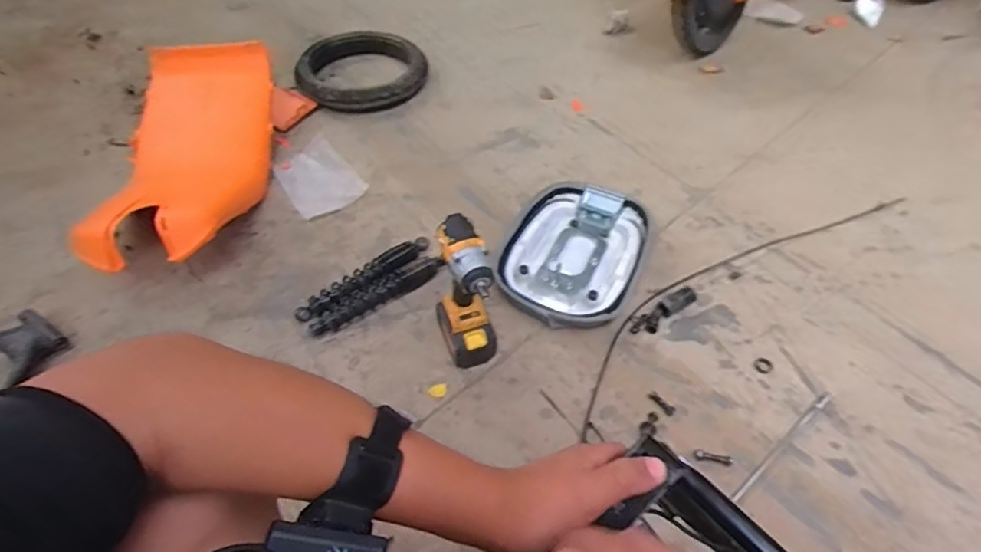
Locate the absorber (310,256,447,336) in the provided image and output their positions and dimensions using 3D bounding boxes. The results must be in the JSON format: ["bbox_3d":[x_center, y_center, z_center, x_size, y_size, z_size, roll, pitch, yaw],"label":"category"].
[{"bbox_3d":[-0.210,0.036,1.020,0.277,0.048,0.041,-32,57,-23],"label":"absorber"}]

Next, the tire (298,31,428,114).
[{"bbox_3d":[-0.351,-0.573,1.500,0.349,0.086,0.330,-9,50,-10],"label":"tire"}]

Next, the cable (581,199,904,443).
[{"bbox_3d":[0.504,0.002,1.081,0.976,0.011,0.140,-30,56,-21],"label":"cable"}]

